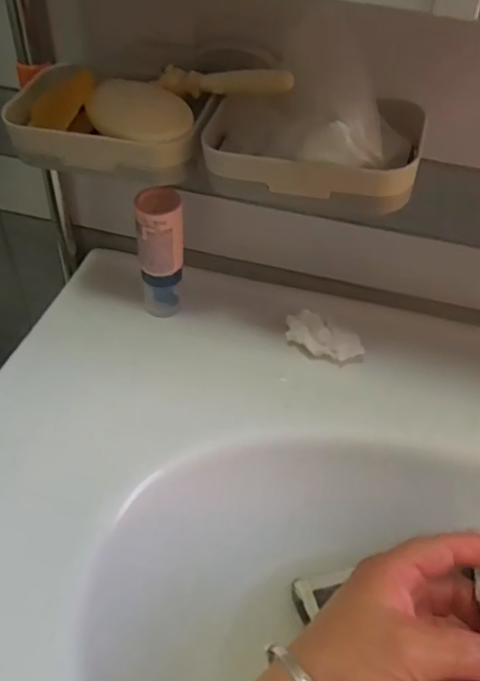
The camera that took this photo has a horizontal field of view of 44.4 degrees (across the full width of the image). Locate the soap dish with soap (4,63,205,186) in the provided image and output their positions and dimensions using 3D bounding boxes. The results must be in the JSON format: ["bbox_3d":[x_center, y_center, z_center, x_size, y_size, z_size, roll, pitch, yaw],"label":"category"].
[{"bbox_3d":[-0.084,-0.140,0.381,0.130,0.038,0.079,18,48,13],"label":"soap dish with soap"}]

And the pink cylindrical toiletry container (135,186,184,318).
[{"bbox_3d":[-0.062,-0.060,0.466,0.034,0.122,0.027,-2,46,-6],"label":"pink cylindrical toiletry container"}]

